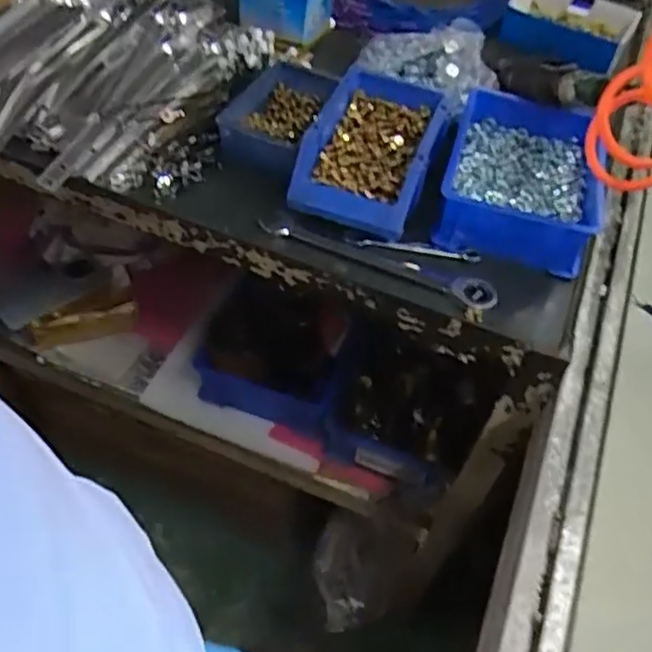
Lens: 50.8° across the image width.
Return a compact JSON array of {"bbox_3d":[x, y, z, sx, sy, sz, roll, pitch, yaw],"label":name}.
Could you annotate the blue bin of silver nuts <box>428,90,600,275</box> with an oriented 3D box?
[{"bbox_3d":[0.196,-0.149,0.695,0.150,0.062,0.198,16,50,7],"label":"blue bin of silver nuts"}]

